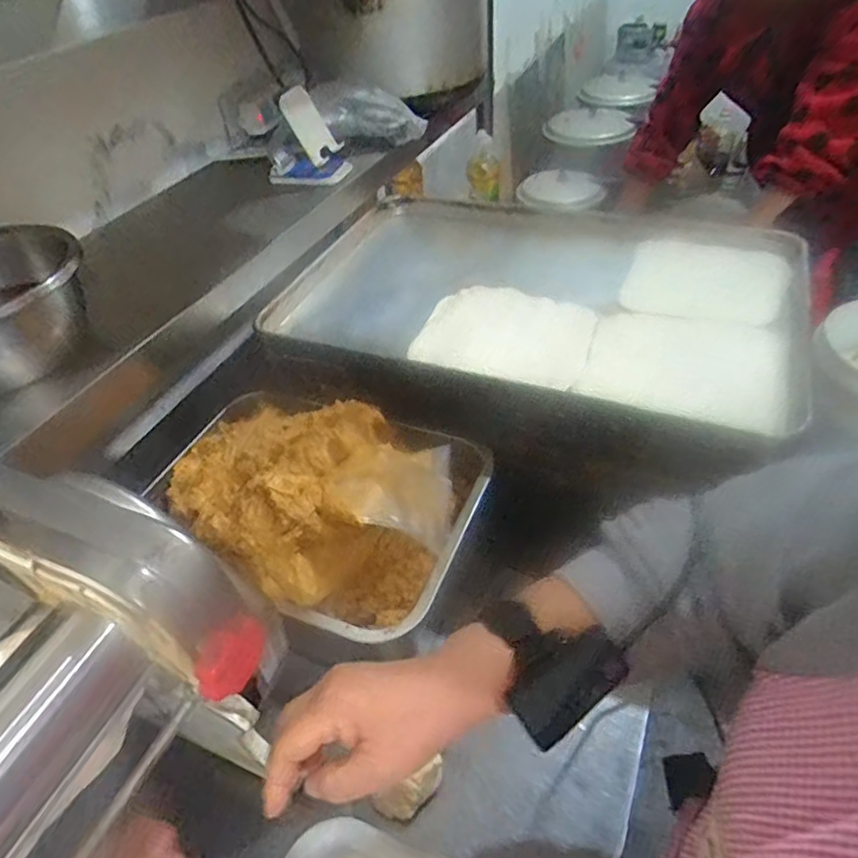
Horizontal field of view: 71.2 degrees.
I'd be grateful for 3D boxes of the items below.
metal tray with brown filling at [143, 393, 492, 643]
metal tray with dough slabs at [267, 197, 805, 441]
[{"bbox_3d":[-0.128,0.050,0.619,0.337,0.098,0.245,16,48,22],"label":"metal tray with brown filling"},{"bbox_3d":[0.154,-0.145,0.780,0.610,0.125,0.429,12,46,19],"label":"metal tray with dough slabs"}]

